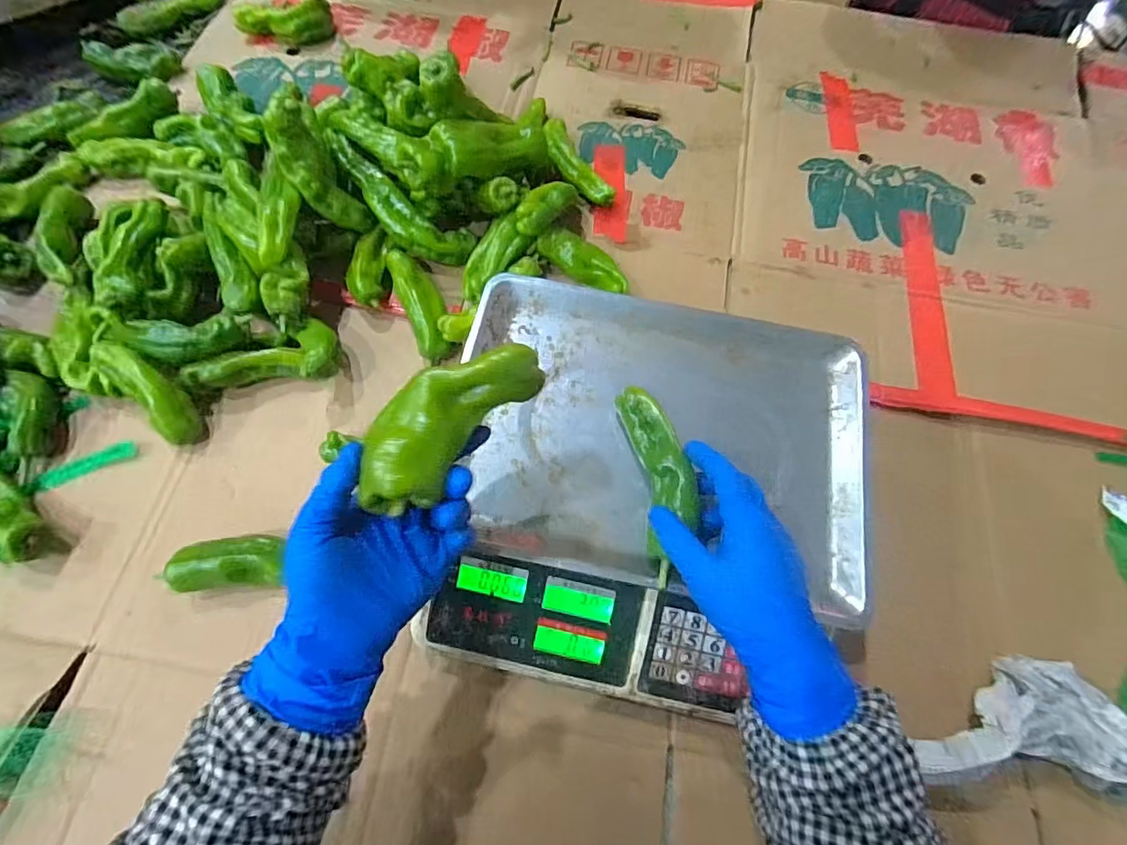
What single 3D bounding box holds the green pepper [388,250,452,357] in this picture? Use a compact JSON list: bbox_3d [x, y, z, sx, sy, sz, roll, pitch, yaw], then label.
[{"bbox_3d":[-0.154,-0.130,0.562,0.039,0.043,0.137,-21,71,-11],"label":"green pepper"}]

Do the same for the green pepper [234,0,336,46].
[{"bbox_3d":[-0.381,-0.547,0.719,0.124,0.042,0.061,-21,71,-10],"label":"green pepper"}]

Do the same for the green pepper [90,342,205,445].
[{"bbox_3d":[-0.403,-0.029,0.503,0.121,0.040,0.045,44,71,-10],"label":"green pepper"}]

